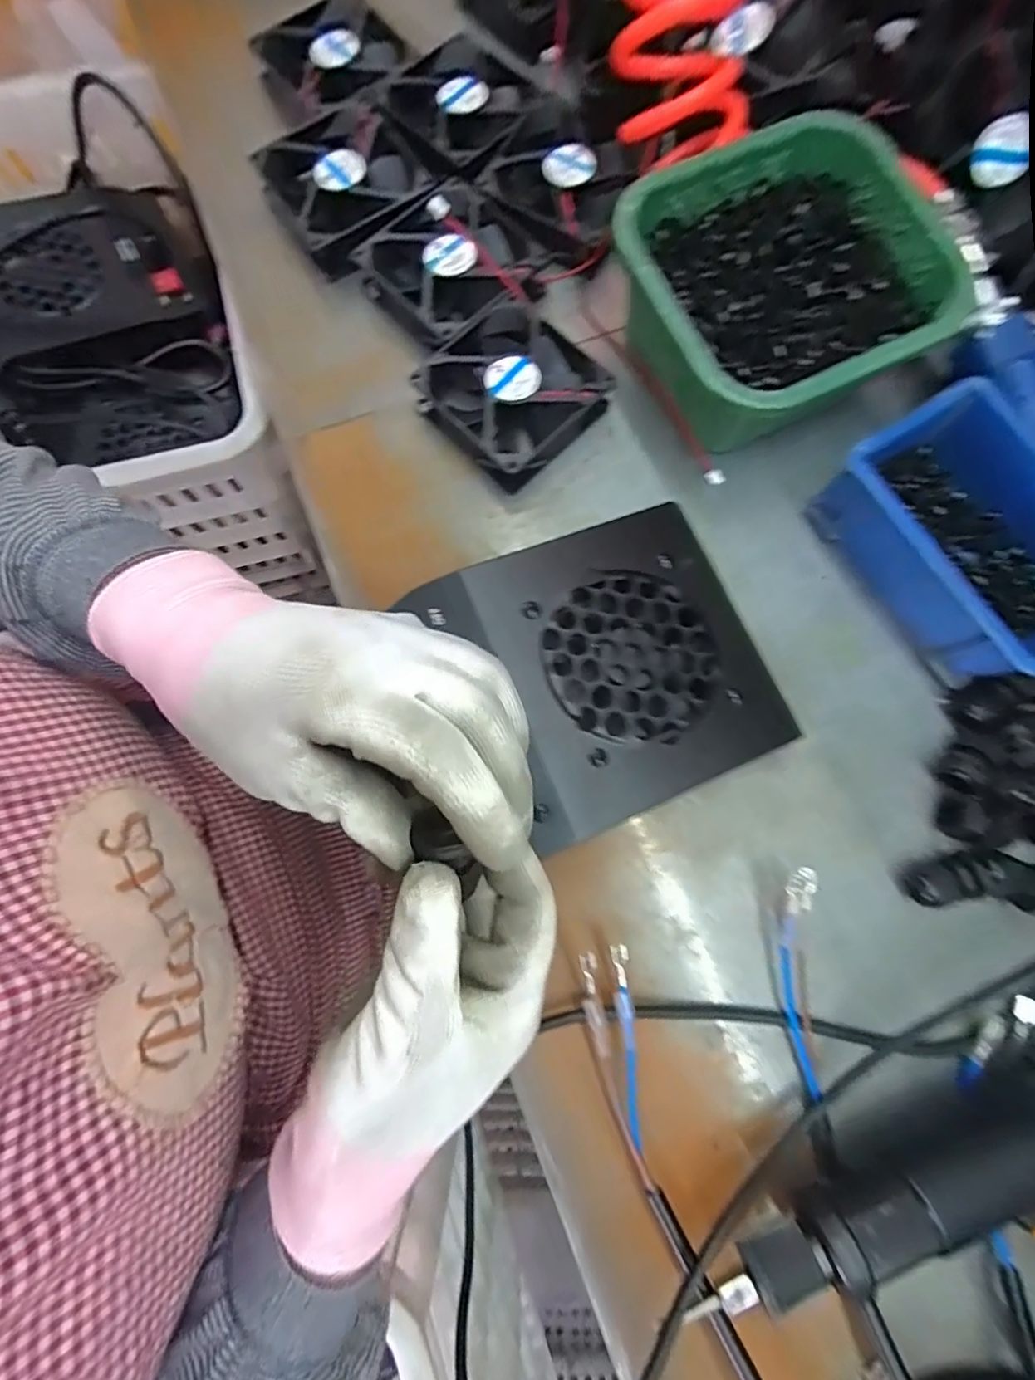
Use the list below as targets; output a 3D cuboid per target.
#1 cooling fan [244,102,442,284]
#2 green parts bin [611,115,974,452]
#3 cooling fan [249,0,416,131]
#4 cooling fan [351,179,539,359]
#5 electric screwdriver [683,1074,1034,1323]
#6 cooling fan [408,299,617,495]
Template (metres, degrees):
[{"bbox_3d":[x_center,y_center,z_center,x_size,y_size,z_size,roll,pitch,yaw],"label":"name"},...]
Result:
[{"bbox_3d":[-0.117,-0.343,0.382,0.096,0.026,0.103,-37,81,-8],"label":"cooling fan"},{"bbox_3d":[0.151,-0.229,0.337,0.170,0.075,0.158,-26,80,-6],"label":"green parts bin"},{"bbox_3d":[-0.132,-0.458,0.406,0.098,0.022,0.098,-27,80,-6],"label":"cooling fan"},{"bbox_3d":[-0.043,-0.274,0.369,0.094,0.026,0.099,-38,81,-8],"label":"cooling fan"},{"bbox_3d":[0.196,0.229,0.253,0.232,0.032,0.050,-22,80,-5],"label":"electric screwdriver"},{"bbox_3d":[-0.003,-0.186,0.348,0.093,0.026,0.098,-41,82,-9],"label":"cooling fan"}]

